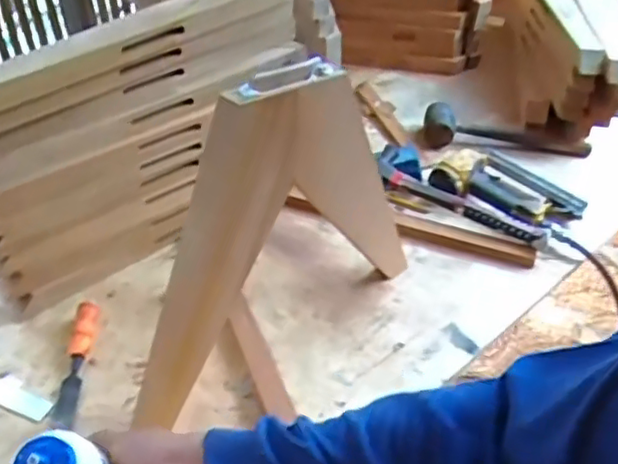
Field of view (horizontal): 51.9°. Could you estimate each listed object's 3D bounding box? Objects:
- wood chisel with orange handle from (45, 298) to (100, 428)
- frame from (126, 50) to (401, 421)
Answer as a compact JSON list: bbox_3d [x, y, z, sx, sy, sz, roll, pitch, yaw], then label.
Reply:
[{"bbox_3d":[-0.304,0.169,0.826,0.030,0.024,0.181,0,42,-3],"label":"wood chisel with orange handle"},{"bbox_3d":[-0.027,-0.003,0.763,0.130,0.396,0.385,27,47,25],"label":"frame"}]

